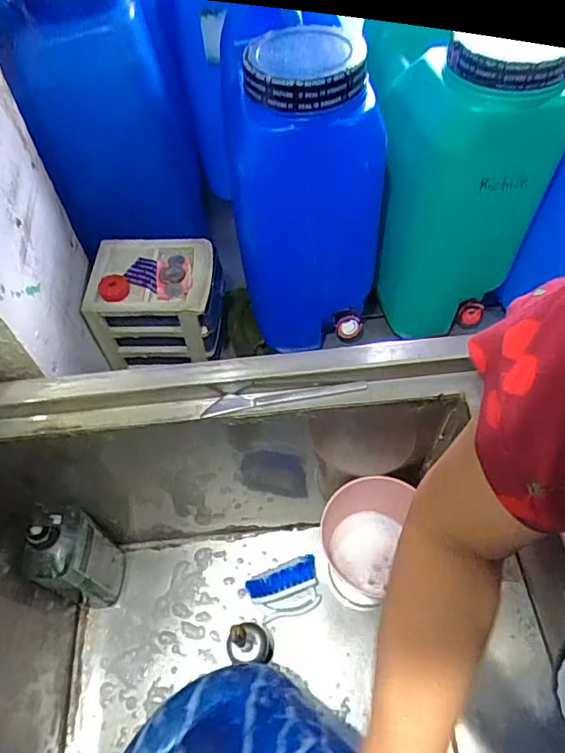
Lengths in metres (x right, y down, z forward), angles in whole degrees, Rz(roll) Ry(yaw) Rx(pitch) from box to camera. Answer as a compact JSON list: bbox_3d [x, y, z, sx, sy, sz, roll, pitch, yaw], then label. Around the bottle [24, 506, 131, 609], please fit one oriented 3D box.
[{"bbox_3d":[-0.267,0.245,0.697,0.051,0.258,0.096,13,58,10],"label":"bottle"}]

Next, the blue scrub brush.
[{"bbox_3d":[0.007,0.315,0.768,0.109,0.059,0.073,-24,59,-13],"label":"blue scrub brush"}]

